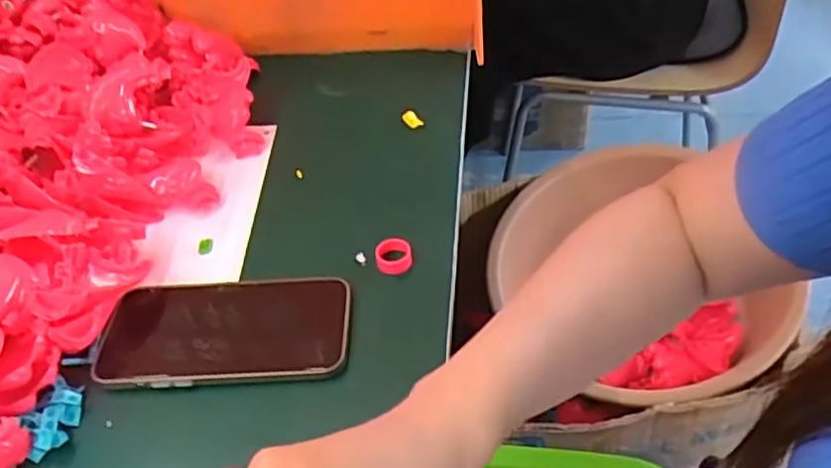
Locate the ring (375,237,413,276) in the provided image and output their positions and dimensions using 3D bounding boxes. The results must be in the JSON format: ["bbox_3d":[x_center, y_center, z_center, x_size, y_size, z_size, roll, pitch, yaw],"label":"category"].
[{"bbox_3d":[-0.015,0.016,0.476,0.025,0.012,0.027,-3,44,3],"label":"ring"}]

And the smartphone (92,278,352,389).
[{"bbox_3d":[-0.126,0.063,0.436,0.164,0.010,0.079,-4,44,2],"label":"smartphone"}]

